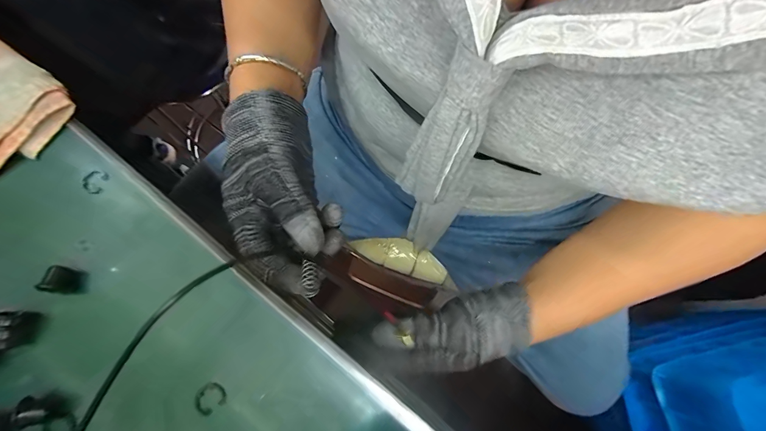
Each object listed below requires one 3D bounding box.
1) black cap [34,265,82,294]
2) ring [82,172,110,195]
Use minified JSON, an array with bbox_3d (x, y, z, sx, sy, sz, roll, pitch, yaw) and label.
[{"bbox_3d":[-0.221,0.044,0.234,0.015,0.016,0.017,11,74,1],"label":"black cap"},{"bbox_3d":[-0.221,-0.026,0.261,0.017,0.004,0.019,28,84,2],"label":"ring"}]

